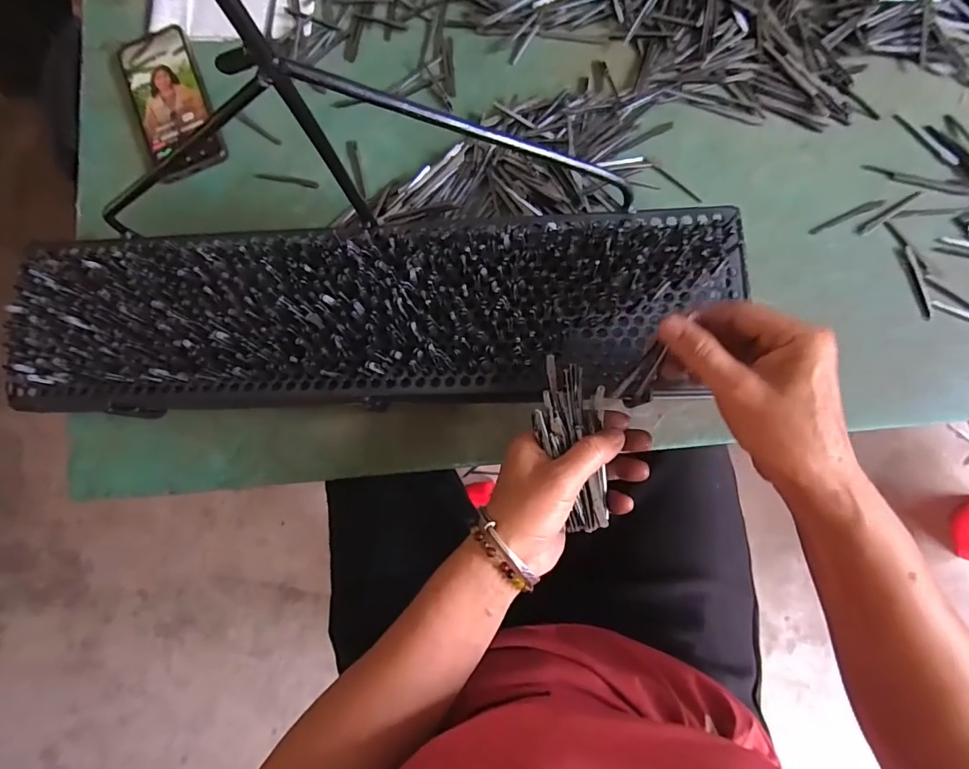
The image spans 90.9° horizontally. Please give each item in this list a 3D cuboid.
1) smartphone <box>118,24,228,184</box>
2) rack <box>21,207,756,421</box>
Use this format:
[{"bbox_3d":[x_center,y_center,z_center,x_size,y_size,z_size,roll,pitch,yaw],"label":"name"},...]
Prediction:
[{"bbox_3d":[-0.325,-0.288,0.490,0.079,0.014,0.163,-23,81,1],"label":"smartphone"},{"bbox_3d":[-0.094,-0.058,0.377,0.570,0.035,0.140,-3,82,5],"label":"rack"}]

